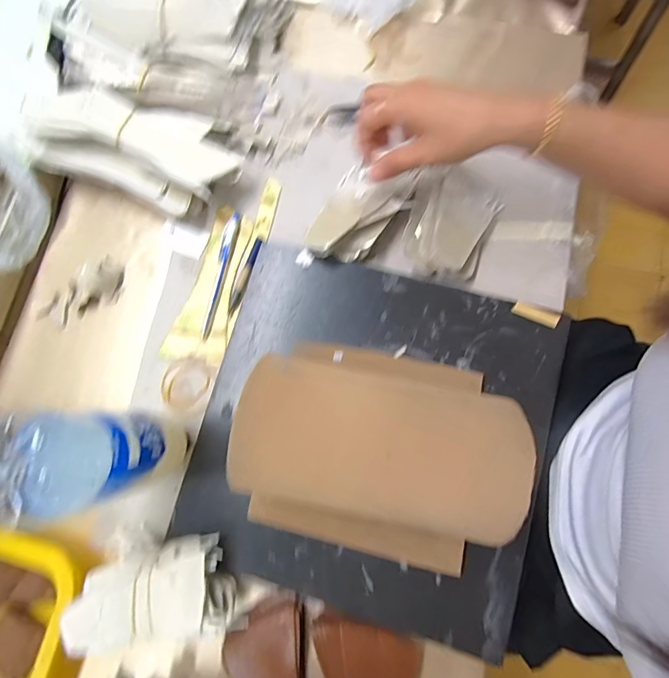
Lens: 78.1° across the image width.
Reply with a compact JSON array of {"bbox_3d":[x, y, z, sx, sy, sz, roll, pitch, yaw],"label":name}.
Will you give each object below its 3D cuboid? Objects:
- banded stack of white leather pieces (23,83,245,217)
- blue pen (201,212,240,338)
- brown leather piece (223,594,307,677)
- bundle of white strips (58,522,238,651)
[{"bbox_3d":[-0.203,-0.197,0.427,0.214,0.060,0.102,20,80,6],"label":"banded stack of white leather pieces"},{"bbox_3d":[-0.120,-0.067,0.428,0.014,0.010,0.135,13,80,5],"label":"blue pen"},{"bbox_3d":[-0.058,0.280,0.352,0.068,0.022,0.095,-4,79,0],"label":"brown leather piece"},{"bbox_3d":[-0.152,0.210,0.354,0.131,0.054,0.079,-9,79,1],"label":"bundle of white strips"}]

